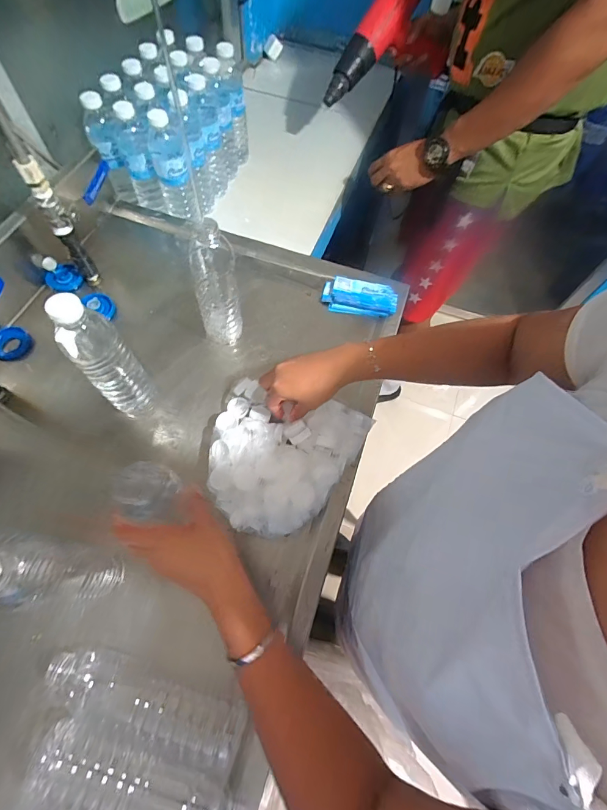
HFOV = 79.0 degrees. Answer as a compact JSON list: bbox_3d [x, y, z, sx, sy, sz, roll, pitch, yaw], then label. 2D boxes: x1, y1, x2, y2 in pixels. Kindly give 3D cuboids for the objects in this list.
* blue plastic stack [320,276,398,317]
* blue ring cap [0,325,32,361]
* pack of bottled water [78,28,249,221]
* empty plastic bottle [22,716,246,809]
[{"bbox_3d":[0.099,-0.192,0.654,0.129,0.020,0.065,10,64,2],"label":"blue plastic stack"},{"bbox_3d":[-0.462,-0.098,0.579,0.064,0.011,0.055,37,68,14],"label":"blue ring cap"},{"bbox_3d":[-0.250,-0.537,0.727,0.169,0.197,0.290,20,65,6],"label":"pack of bottled water"},{"bbox_3d":[-0.165,0.374,0.367,0.227,0.063,0.054,15,64,4],"label":"empty plastic bottle"}]

